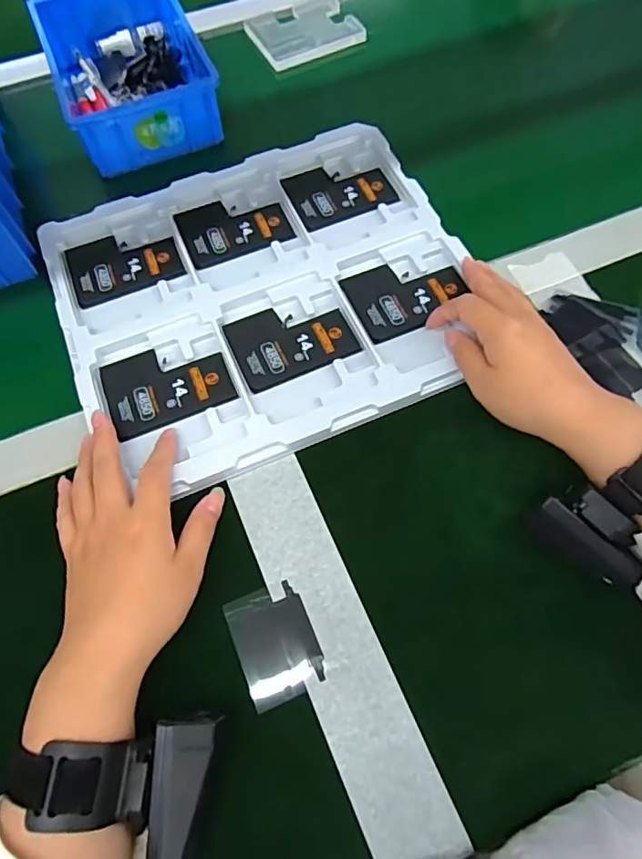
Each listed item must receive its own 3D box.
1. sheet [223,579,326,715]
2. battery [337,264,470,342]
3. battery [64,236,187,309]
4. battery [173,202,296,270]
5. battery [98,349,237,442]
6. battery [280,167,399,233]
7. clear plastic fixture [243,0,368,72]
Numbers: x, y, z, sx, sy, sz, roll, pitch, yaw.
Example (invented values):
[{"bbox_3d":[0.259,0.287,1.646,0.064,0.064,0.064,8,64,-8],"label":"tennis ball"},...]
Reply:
[{"bbox_3d":[-0.028,0.132,0.328,0.047,0.004,0.065,-21,69,-9],"label":"sheet"},{"bbox_3d":[0.069,-0.111,0.428,0.091,0.004,0.070,-22,63,-9],"label":"battery"},{"bbox_3d":[-0.167,-0.142,0.451,0.090,0.008,0.067,-21,67,-7],"label":"battery"},{"bbox_3d":[-0.076,-0.178,0.464,0.090,0.010,0.069,-21,67,-8],"label":"battery"},{"bbox_3d":[-0.116,-0.037,0.398,0.090,0.004,0.067,-22,67,-8],"label":"battery"},{"bbox_3d":[0.016,-0.215,0.476,0.089,0.009,0.069,-22,67,-8],"label":"battery"},{"bbox_3d":[-0.021,-0.445,0.589,0.115,0.014,0.092,-22,66,-8],"label":"clear plastic fixture"}]

